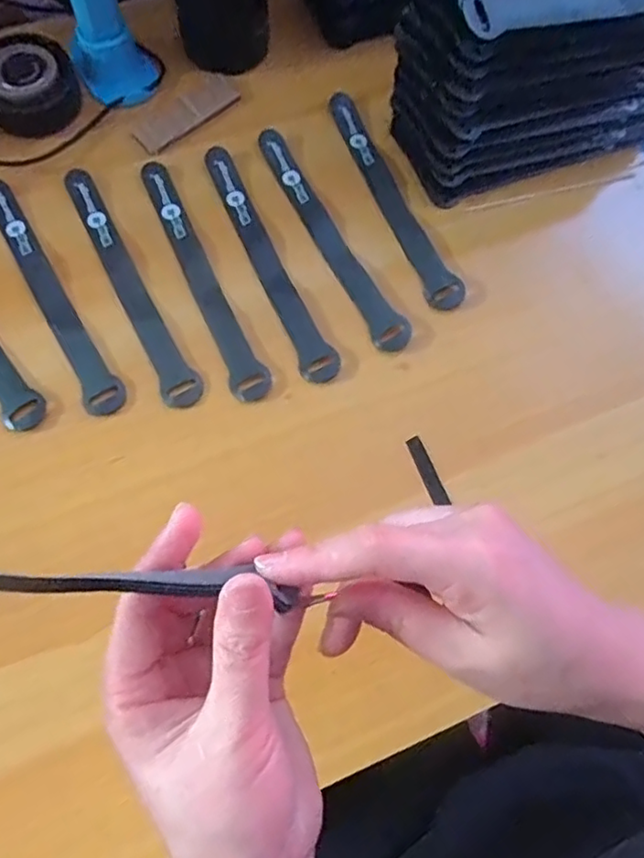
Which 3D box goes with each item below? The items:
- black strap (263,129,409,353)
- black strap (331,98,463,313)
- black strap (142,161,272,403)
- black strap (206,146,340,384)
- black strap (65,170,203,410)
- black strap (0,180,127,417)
[{"bbox_3d":[0.005,-0.140,0.436,0.024,0.007,0.206,-23,70,-11],"label":"black strap"},{"bbox_3d":[0.050,-0.173,0.453,0.024,0.006,0.208,-23,68,0],"label":"black strap"},{"bbox_3d":[-0.085,-0.108,0.424,0.025,0.004,0.209,-23,70,-11],"label":"black strap"},{"bbox_3d":[-0.038,-0.122,0.429,0.024,0.005,0.207,-20,69,-10],"label":"black strap"},{"bbox_3d":[-0.133,-0.103,0.421,0.024,0.004,0.209,-25,70,-12],"label":"black strap"},{"bbox_3d":[-0.185,-0.097,0.416,0.025,0.004,0.207,-28,70,-13],"label":"black strap"}]

